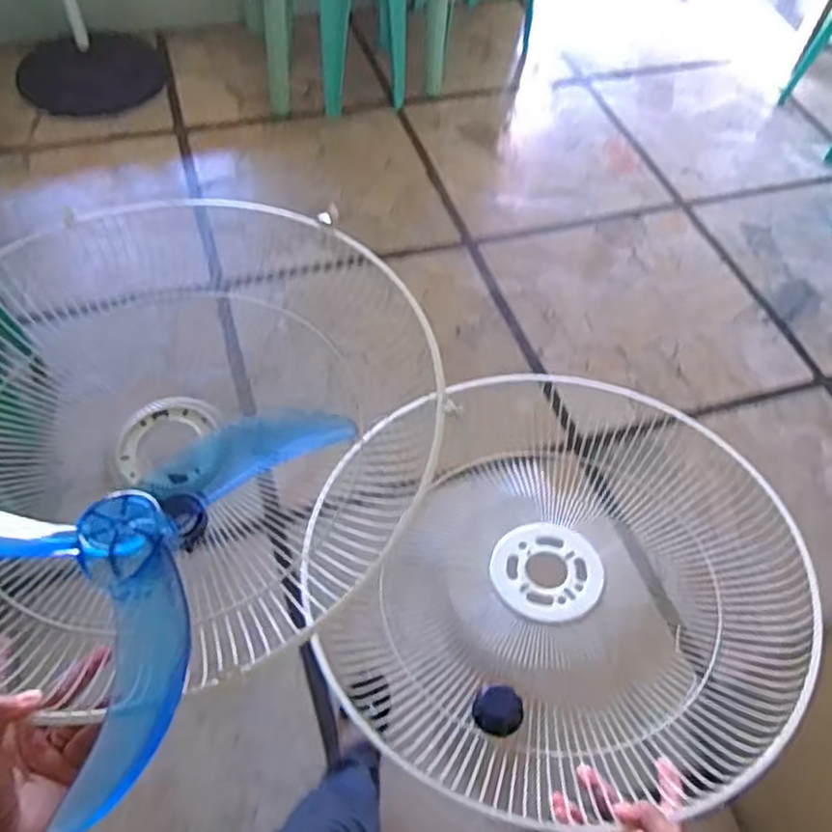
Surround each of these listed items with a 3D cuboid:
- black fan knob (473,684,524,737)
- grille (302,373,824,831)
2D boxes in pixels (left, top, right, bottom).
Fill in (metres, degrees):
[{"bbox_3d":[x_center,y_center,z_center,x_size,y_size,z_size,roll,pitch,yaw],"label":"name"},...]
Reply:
[{"bbox_3d":[0.078,0.281,0.682,0.044,0.027,0.044,2,55,-3],"label":"black fan knob"},{"bbox_3d":[0.155,0.164,0.734,0.456,0.101,0.440,1,53,-1],"label":"grille"}]

